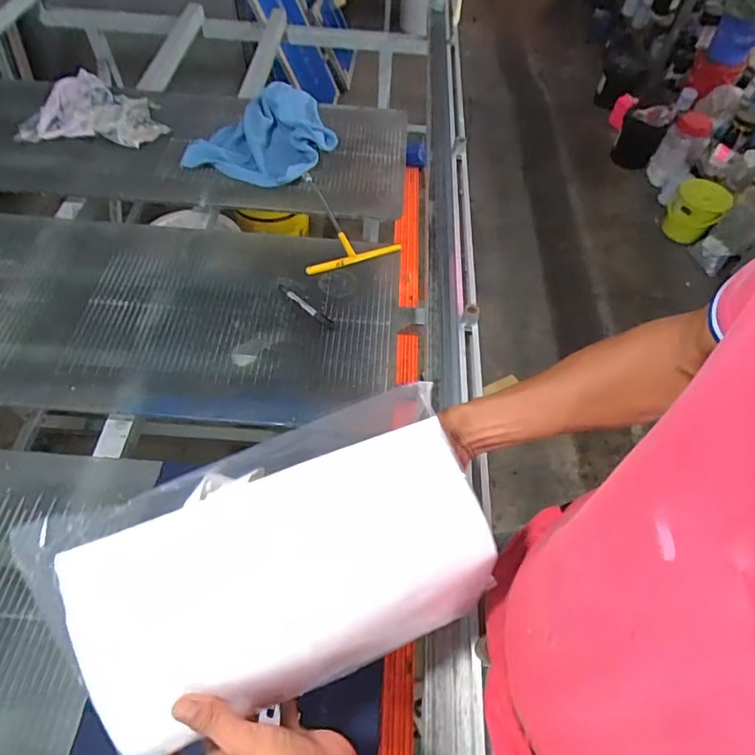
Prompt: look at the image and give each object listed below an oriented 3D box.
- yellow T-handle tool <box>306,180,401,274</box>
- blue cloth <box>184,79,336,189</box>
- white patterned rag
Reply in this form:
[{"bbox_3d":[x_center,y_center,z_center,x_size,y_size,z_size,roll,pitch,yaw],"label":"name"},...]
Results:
[{"bbox_3d":[-0.076,-0.316,0.980,0.179,0.018,0.267,-13,58,-9],"label":"yellow T-handle tool"},{"bbox_3d":[-0.238,-0.576,1.147,0.285,0.054,0.362,22,60,14],"label":"blue cloth"},{"bbox_3d":[-0.660,-0.620,1.162,0.304,0.058,0.250,18,58,11],"label":"white patterned rag"}]

